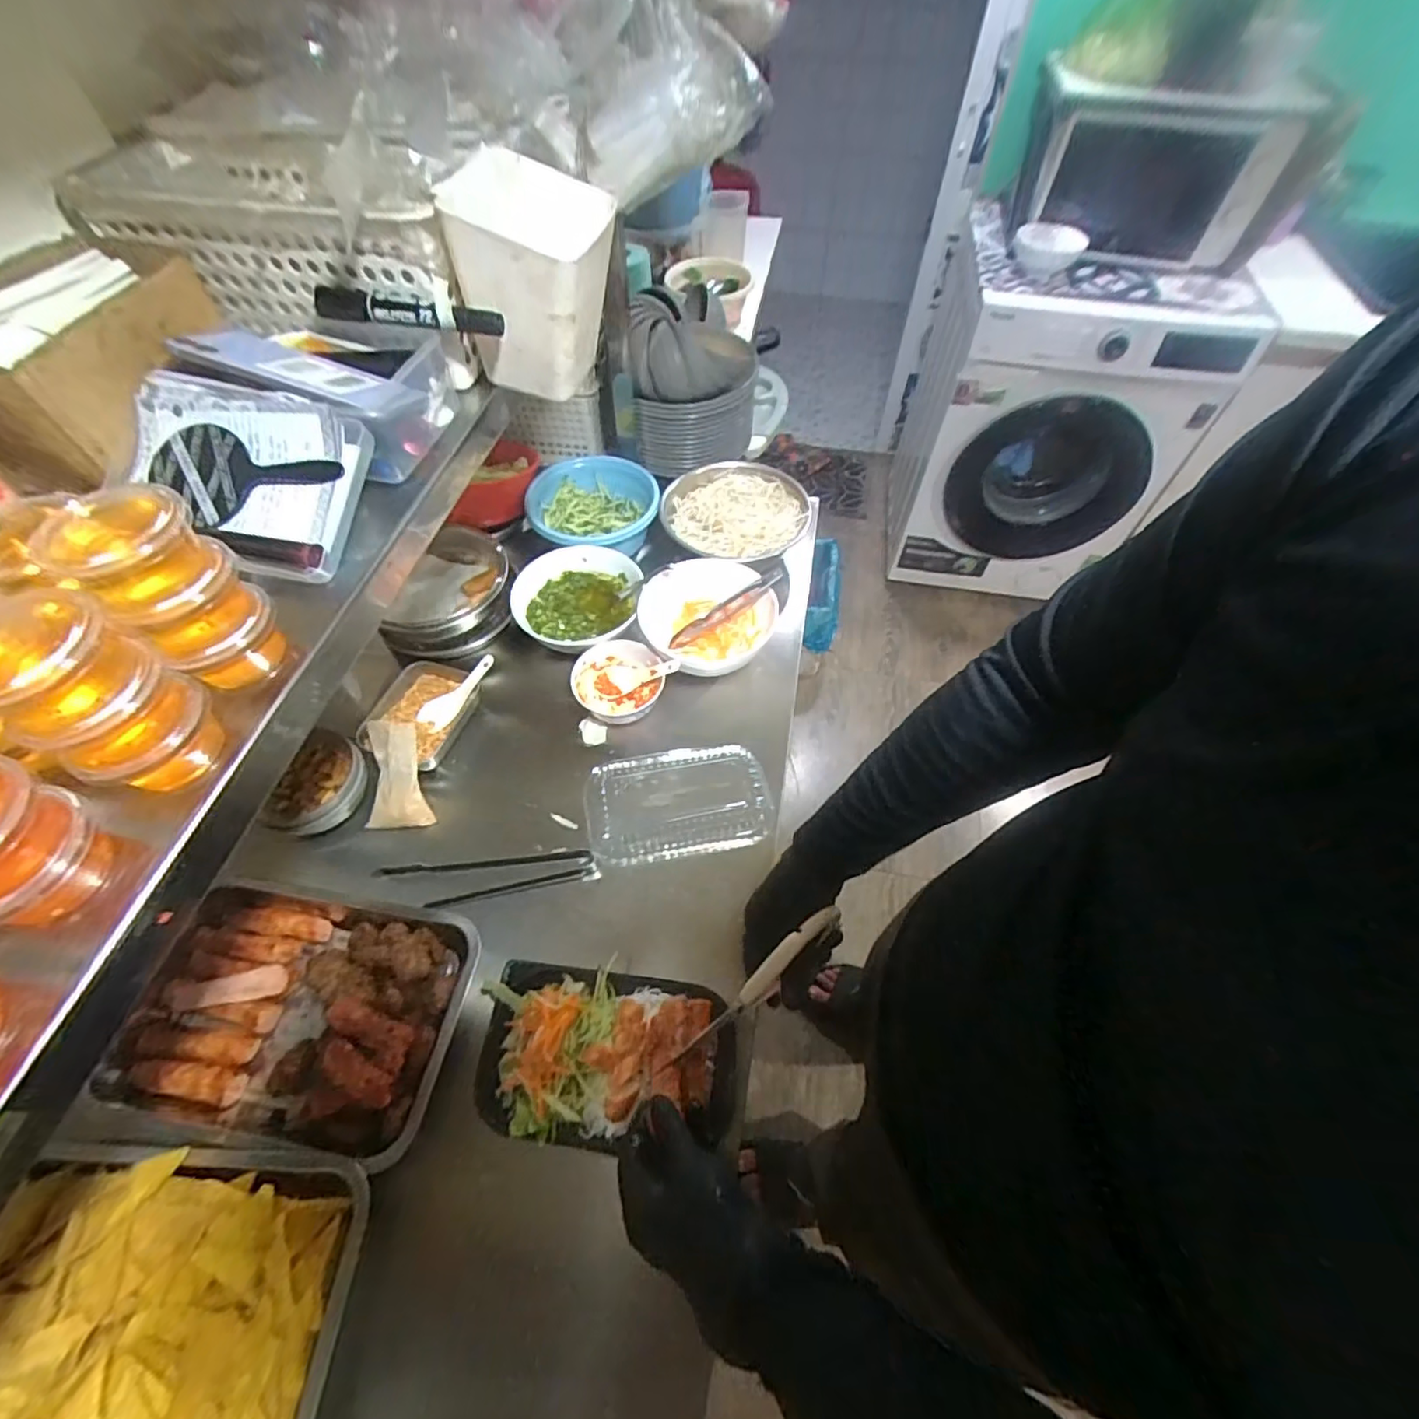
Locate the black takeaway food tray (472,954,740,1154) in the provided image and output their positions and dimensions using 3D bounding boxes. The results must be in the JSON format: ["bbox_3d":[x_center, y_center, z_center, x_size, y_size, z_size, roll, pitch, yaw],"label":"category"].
[{"bbox_3d":[-0.092,0.305,0.536,0.221,0.040,0.134,7,57,3],"label":"black takeaway food tray"}]

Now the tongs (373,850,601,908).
[{"bbox_3d":[-0.237,0.182,0.647,0.228,0.024,0.050,-5,57,-4],"label":"tongs"}]

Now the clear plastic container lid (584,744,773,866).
[{"bbox_3d":[-0.034,0.103,0.694,0.214,0.038,0.127,-10,58,-7],"label":"clear plastic container lid"}]

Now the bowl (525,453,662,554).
[{"bbox_3d":[-0.173,-0.301,0.919,0.182,0.064,0.191,1,57,-1],"label":"bowl"}]

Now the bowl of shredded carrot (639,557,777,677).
[{"bbox_3d":[0.003,-0.110,0.793,0.161,0.086,0.155,1,57,-1],"label":"bowl of shredded carrot"}]

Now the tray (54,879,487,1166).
[{"bbox_3d":[-0.376,0.281,0.564,0.284,0.062,0.210,6,57,3],"label":"tray"}]

